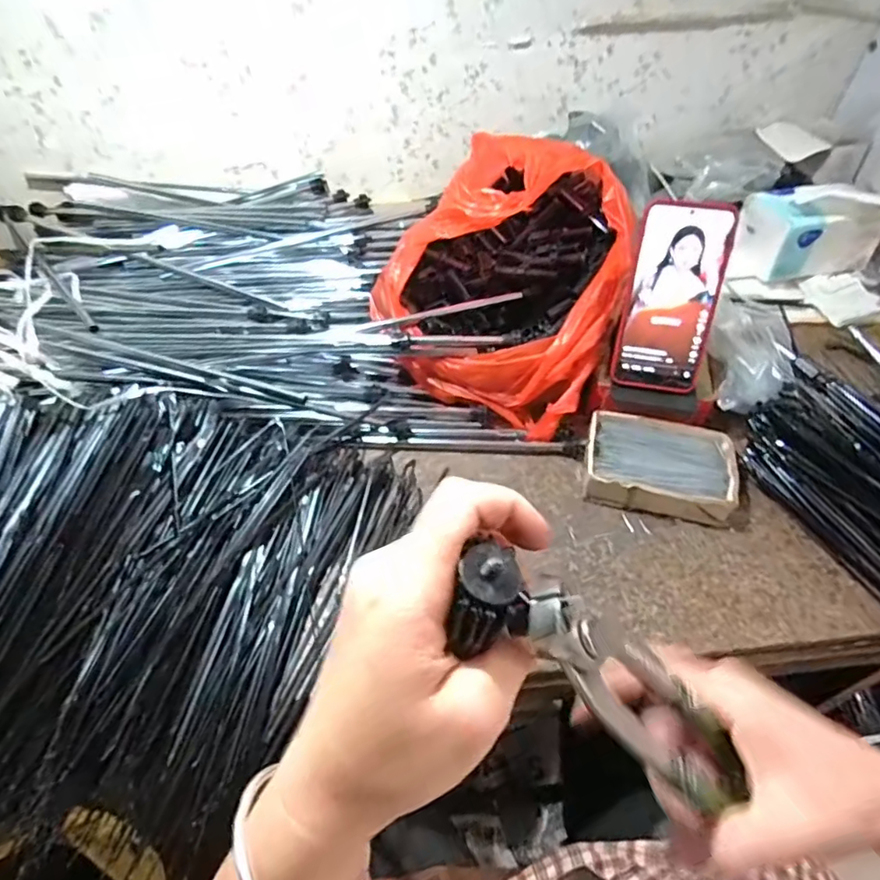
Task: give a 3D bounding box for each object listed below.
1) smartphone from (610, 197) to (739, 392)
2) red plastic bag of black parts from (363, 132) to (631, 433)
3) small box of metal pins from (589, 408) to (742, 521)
[{"bbox_3d":[0.210,-0.129,0.501,0.081,0.163,0.014,10,21,12],"label":"smartphone"},{"bbox_3d":[0.068,-0.171,0.562,0.224,0.201,0.222,23,54,22],"label":"red plastic bag of black parts"},{"bbox_3d":[0.205,0.024,0.520,0.132,0.036,0.093,8,50,10],"label":"small box of metal pins"}]

